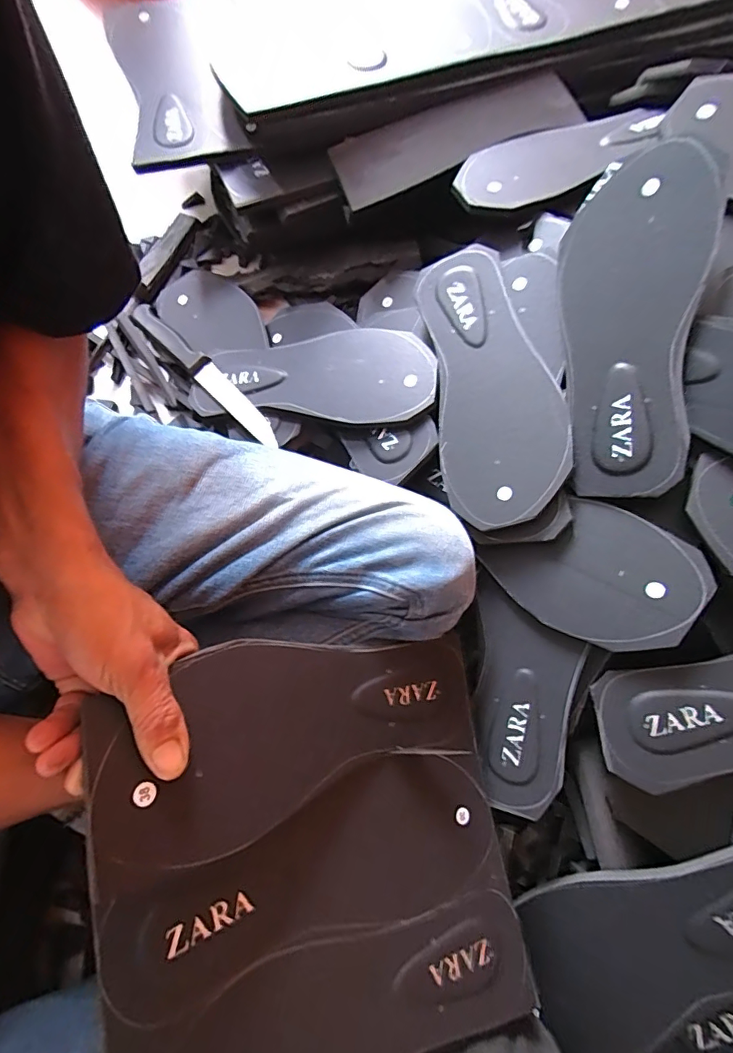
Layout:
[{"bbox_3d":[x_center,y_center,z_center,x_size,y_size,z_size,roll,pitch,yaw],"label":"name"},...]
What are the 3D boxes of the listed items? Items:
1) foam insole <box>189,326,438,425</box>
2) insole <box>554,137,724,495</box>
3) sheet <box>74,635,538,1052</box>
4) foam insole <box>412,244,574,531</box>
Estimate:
[{"bbox_3d":[-0.054,-0.149,0.461,0.243,0.009,0.098,7,72,19],"label":"foam insole"},{"bbox_3d":[0.188,-0.144,0.352,0.100,0.014,0.239,7,93,45],"label":"insole"},{"bbox_3d":[-0.018,0.201,0.282,0.243,0.033,0.261,-3,82,-30],"label":"sheet"},{"bbox_3d":[0.103,-0.123,0.400,0.099,0.007,0.248,-12,75,21],"label":"foam insole"}]

